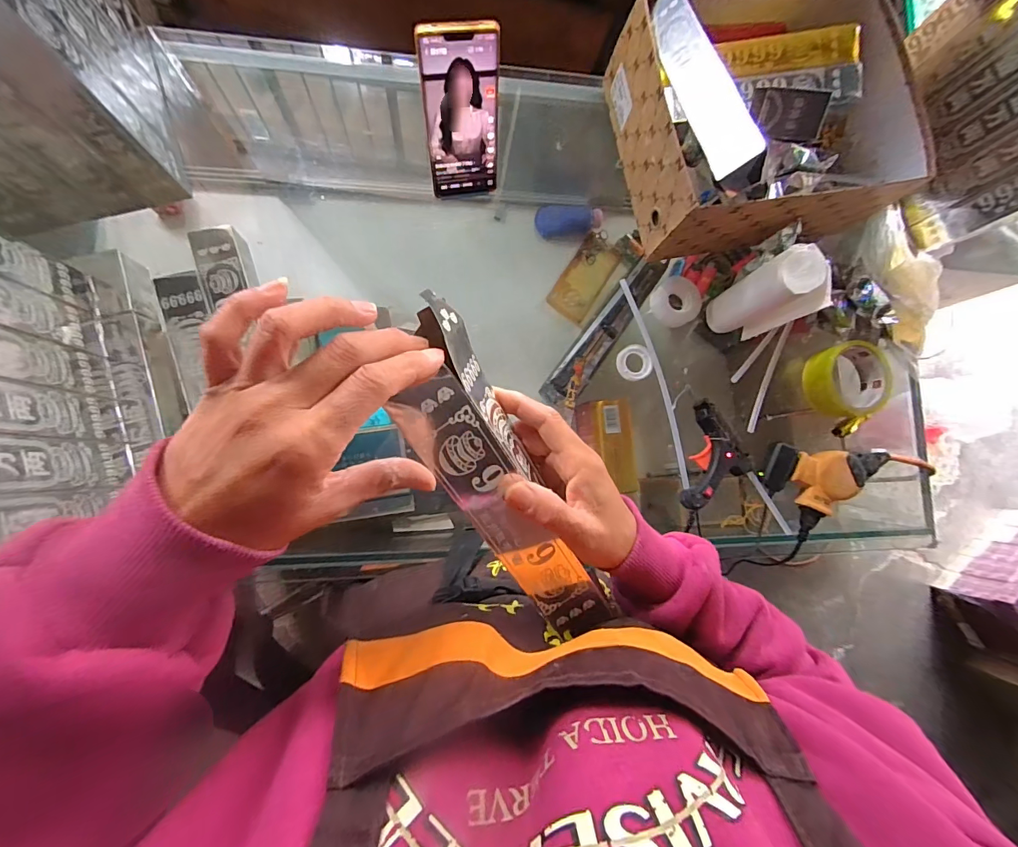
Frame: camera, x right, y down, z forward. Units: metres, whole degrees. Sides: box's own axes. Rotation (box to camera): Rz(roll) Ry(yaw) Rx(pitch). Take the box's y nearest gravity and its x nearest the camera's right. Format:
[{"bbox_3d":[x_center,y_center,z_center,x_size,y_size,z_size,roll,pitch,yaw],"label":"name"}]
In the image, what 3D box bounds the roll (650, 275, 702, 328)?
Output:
[{"bbox_3d":[0.207,-0.150,0.535,0.061,0.018,0.057,1,85,-8],"label":"roll"}]

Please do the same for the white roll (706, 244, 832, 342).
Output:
[{"bbox_3d":[0.283,-0.137,0.484,0.055,0.125,0.068,-24,89,-10],"label":"white roll"}]

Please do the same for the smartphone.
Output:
[{"bbox_3d":[-0.047,-0.305,0.439,0.073,0.154,0.010,-12,61,-9],"label":"smartphone"}]

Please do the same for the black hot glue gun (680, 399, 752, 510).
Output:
[{"bbox_3d":[0.251,0.043,0.513,0.076,0.026,0.128,16,83,-7],"label":"black hot glue gun"}]

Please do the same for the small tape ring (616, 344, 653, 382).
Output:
[{"bbox_3d":[0.152,-0.074,0.524,0.046,0.010,0.043,1,85,-8],"label":"small tape ring"}]

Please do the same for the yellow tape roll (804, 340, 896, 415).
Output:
[{"bbox_3d":[0.439,-0.055,0.557,0.101,0.043,0.092,1,85,-8],"label":"yellow tape roll"}]

